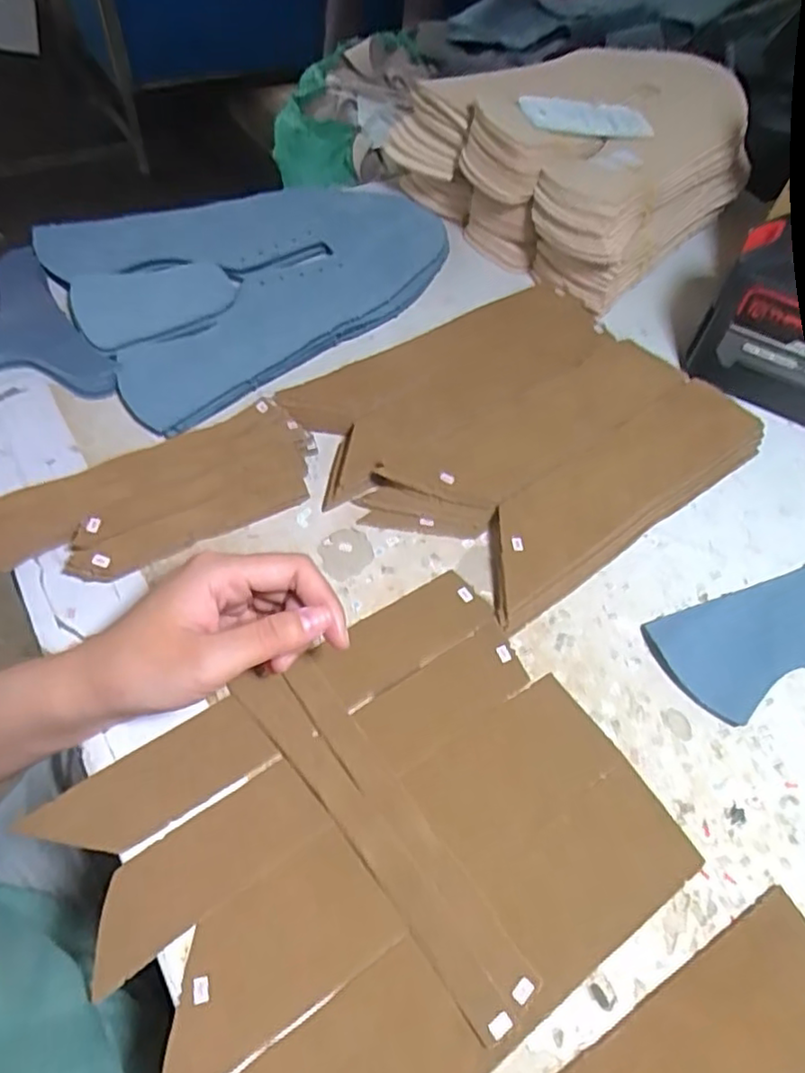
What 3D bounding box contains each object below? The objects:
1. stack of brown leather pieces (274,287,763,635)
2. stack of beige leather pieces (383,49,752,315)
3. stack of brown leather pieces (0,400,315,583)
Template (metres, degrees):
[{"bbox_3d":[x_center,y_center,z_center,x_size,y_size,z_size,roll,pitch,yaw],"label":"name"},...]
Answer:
[{"bbox_3d":[0.079,-0.075,0.428,0.250,0.015,0.208,-32,64,-23],"label":"stack of brown leather pieces"},{"bbox_3d":[0.145,-0.323,0.542,0.222,0.082,0.236,-33,65,-24],"label":"stack of beige leather pieces"},{"bbox_3d":[-0.142,-0.020,0.370,0.192,0.018,0.067,-23,61,-19],"label":"stack of brown leather pieces"}]

